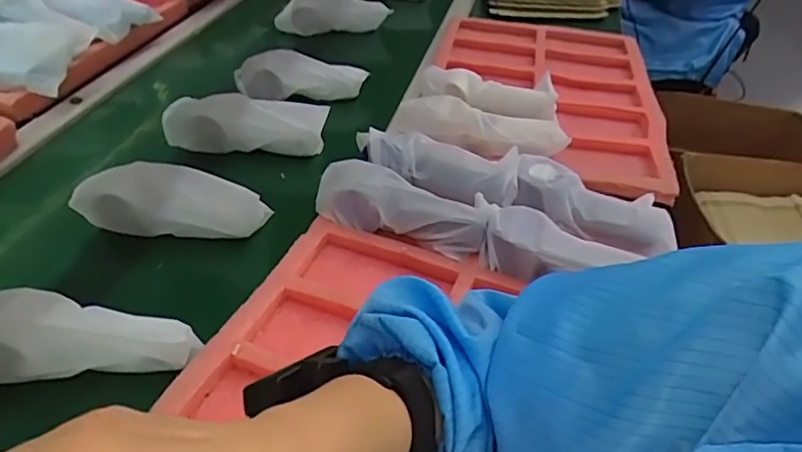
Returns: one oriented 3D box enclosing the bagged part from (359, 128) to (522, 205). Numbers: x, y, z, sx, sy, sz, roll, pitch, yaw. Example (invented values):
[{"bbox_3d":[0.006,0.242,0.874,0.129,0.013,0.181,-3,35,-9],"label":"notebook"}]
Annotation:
[{"bbox_3d":[0.033,-0.063,0.601,0.181,0.044,0.060,14,41,12],"label":"bagged part"}]

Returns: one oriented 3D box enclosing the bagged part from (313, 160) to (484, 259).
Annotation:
[{"bbox_3d":[-0.001,-0.019,0.571,0.179,0.052,0.059,16,41,14],"label":"bagged part"}]

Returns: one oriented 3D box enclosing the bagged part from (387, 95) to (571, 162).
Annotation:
[{"bbox_3d":[0.102,-0.122,0.708,0.208,0.050,0.066,13,40,11],"label":"bagged part"}]

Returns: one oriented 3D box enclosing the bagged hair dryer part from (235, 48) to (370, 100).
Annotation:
[{"bbox_3d":[-0.140,-0.214,0.802,0.176,0.069,0.044,-6,40,-12],"label":"bagged hair dryer part"}]

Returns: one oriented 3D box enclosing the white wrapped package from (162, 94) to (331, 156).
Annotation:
[{"bbox_3d":[-0.191,-0.125,0.698,0.196,0.065,0.046,6,40,3],"label":"white wrapped package"}]

